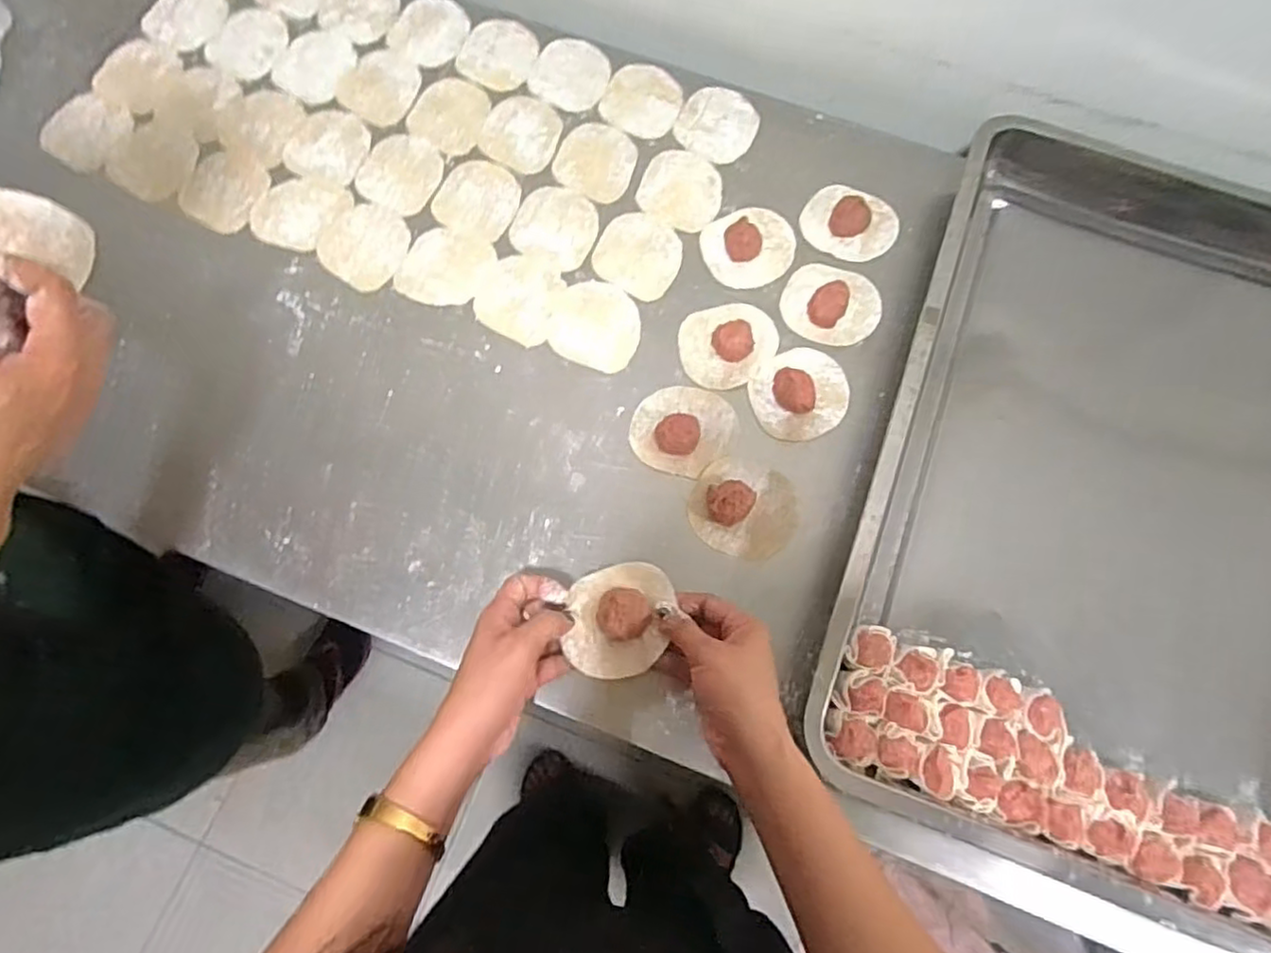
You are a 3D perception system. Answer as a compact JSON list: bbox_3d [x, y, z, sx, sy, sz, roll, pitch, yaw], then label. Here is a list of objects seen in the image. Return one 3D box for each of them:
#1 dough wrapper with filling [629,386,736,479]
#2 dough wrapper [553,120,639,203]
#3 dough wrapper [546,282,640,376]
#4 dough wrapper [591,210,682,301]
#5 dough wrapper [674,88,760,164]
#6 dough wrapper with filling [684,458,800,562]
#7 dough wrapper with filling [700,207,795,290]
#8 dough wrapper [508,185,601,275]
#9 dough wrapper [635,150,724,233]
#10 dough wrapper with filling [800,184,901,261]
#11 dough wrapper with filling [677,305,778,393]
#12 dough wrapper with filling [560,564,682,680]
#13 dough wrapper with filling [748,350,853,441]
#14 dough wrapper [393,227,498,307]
[{"bbox_3d":[0.039,-0.041,0.542,0.081,0.024,0.076,11,72,2],"label":"dough wrapper with filling"},{"bbox_3d":[-0.037,-0.299,0.636,0.073,0.004,0.085,18,72,5],"label":"dough wrapper"},{"bbox_3d":[-0.033,-0.131,0.578,0.076,0.004,0.078,0,72,-1],"label":"dough wrapper"},{"bbox_3d":[0.004,-0.200,0.602,0.076,0.004,0.080,0,72,-1],"label":"dough wrapper"},{"bbox_3d":[0.080,-0.341,0.653,0.077,0.004,0.085,38,75,10],"label":"dough wrapper"},{"bbox_3d":[0.086,0.022,0.523,0.083,0.025,0.077,0,72,-1],"label":"dough wrapper with filling"},{"bbox_3d":[0.104,-0.208,0.602,0.083,0.014,0.078,0,72,-1],"label":"dough wrapper with filling"},{"bbox_3d":[-0.072,-0.227,0.612,0.079,0.004,0.079,0,72,-1],"label":"dough wrapper"},{"bbox_3d":[0.043,-0.267,0.626,0.075,0.004,0.083,18,72,4],"label":"dough wrapper"},{"bbox_3d":[0.195,-0.233,0.615,0.084,0.017,0.067,28,73,7],"label":"dough wrapper with filling"},{"bbox_3d":[0.077,-0.117,0.572,0.074,0.018,0.084,43,76,12],"label":"dough wrapper with filling"},{"bbox_3d":[-0.012,0.097,0.463,0.068,0.019,0.080,14,72,3],"label":"dough wrapper with filling"},{"bbox_3d":[0.138,-0.073,0.554,0.081,0.026,0.076,0,72,-1],"label":"dough wrapper with filling"},{"bbox_3d":[-0.166,-0.184,0.594,0.075,0.004,0.076,20,73,5],"label":"dough wrapper"}]

